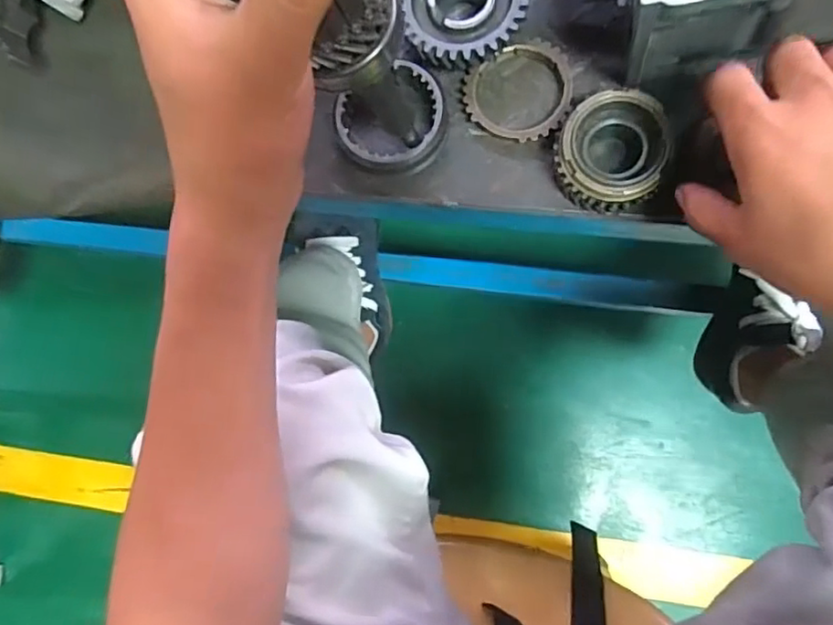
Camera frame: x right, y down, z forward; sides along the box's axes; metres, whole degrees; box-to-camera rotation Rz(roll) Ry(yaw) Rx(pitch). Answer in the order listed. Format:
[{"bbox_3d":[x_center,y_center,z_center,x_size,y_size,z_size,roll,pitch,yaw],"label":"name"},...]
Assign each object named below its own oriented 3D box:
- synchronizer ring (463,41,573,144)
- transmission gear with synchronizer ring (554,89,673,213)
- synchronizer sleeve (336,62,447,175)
[{"bbox_3d":[0.062,-0.136,0.360,0.066,0.013,0.062,-1,85,8],"label":"synchronizer ring"},{"bbox_3d":[0.111,-0.092,0.338,0.059,0.032,0.061,-1,85,8],"label":"transmission gear with synchronizer ring"},{"bbox_3d":[-0.015,-0.122,0.364,0.065,0.021,0.065,-1,85,8],"label":"synchronizer sleeve"}]

